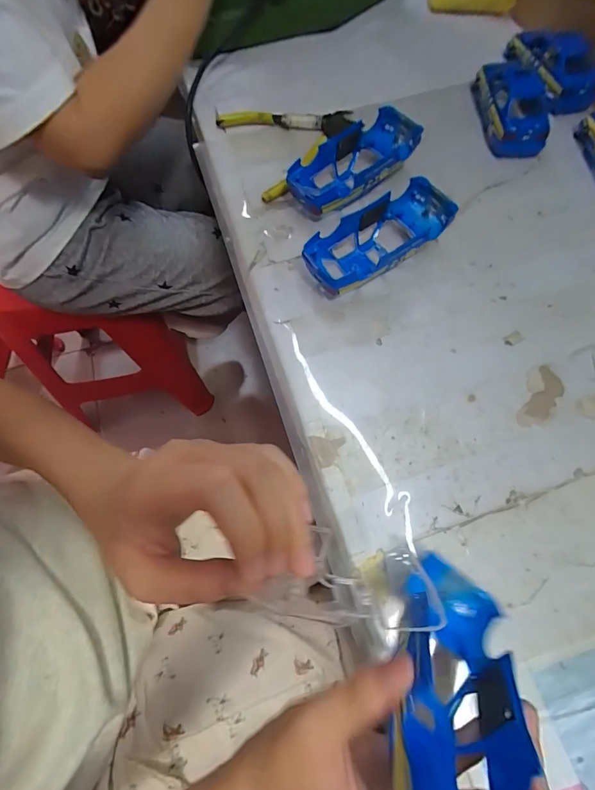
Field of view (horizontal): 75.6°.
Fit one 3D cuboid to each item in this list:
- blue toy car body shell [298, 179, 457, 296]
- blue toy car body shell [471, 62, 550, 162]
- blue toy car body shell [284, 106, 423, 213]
[{"bbox_3d":[0.071,-0.130,0.330,0.135,0.036,0.057,-32,70,-13],"label":"blue toy car body shell"},{"bbox_3d":[0.227,-0.303,0.403,0.057,0.037,0.120,2,66,2],"label":"blue toy car body shell"},{"bbox_3d":[0.058,-0.217,0.362,0.129,0.035,0.055,-38,71,-15],"label":"blue toy car body shell"}]

